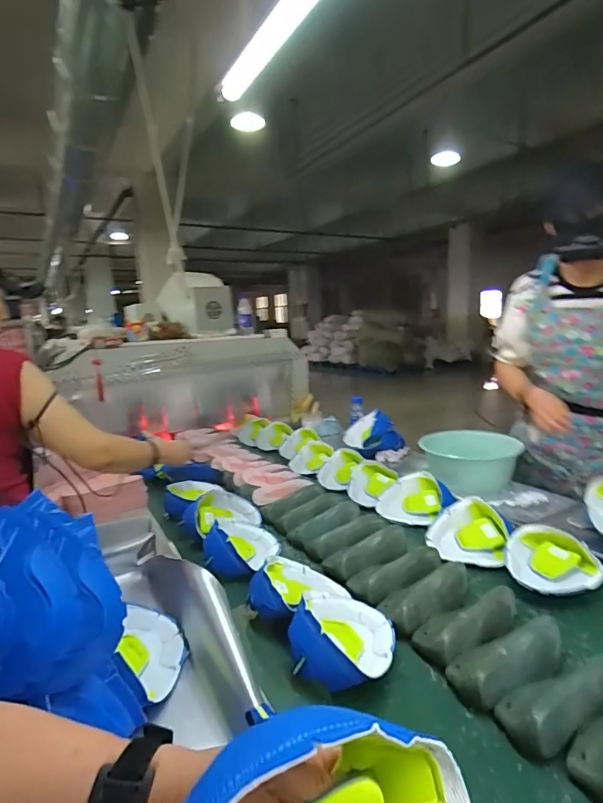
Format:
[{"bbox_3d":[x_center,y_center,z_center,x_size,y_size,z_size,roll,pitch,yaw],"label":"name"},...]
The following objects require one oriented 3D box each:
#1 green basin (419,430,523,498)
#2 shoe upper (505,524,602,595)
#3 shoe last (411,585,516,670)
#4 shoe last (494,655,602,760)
[{"bbox_3d":[0.555,0.188,1.492,0.305,0.131,0.282,0,11,17],"label":"green basin"},{"bbox_3d":[0.522,0.340,0.930,0.177,0.067,0.178,3,12,30],"label":"shoe upper"},{"bbox_3d":[0.294,0.383,0.791,0.211,0.064,0.089,-8,12,-25],"label":"shoe last"},{"bbox_3d":[0.367,0.413,0.635,0.198,0.065,0.090,-9,12,-28],"label":"shoe last"}]

